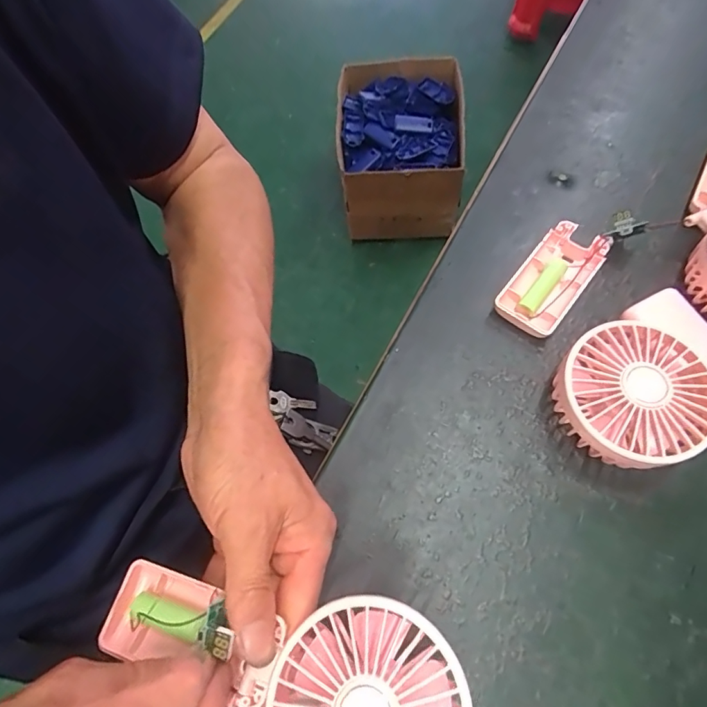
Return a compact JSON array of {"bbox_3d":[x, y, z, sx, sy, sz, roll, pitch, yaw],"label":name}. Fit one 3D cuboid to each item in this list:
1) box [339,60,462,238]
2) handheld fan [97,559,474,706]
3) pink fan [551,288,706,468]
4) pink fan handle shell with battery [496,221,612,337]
[{"bbox_3d":[0.111,-0.496,1.154,0.285,0.210,0.383,-1,67,5],"label":"box"},{"bbox_3d":[-0.038,0.148,0.224,0.182,0.038,0.083,10,67,23],"label":"handheld fan"},{"bbox_3d":[0.189,0.017,0.299,0.126,0.046,0.088,-27,68,-8],"label":"pink fan"},{"bbox_3d":[0.148,-0.056,0.347,0.045,0.018,0.093,36,73,17],"label":"pink fan handle shell with battery"}]

